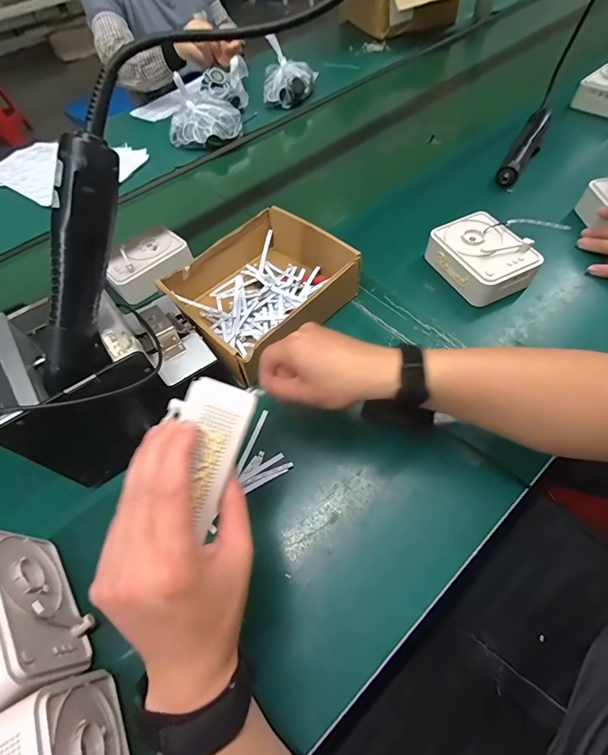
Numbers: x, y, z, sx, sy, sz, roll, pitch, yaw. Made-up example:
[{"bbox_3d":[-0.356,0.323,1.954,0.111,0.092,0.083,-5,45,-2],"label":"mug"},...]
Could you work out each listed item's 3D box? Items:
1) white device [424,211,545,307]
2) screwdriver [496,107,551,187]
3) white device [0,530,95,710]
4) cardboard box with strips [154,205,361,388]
[{"bbox_3d":[0.247,-0.166,0.496,0.101,0.051,0.132,-29,61,-13],"label":"white device"},{"bbox_3d":[0.392,-0.405,0.622,0.042,0.045,0.200,27,64,20],"label":"screwdriver"},{"bbox_3d":[-0.230,0.190,0.283,0.053,0.092,0.125,-38,63,-18],"label":"white device"},{"bbox_3d":[-0.060,-0.121,0.474,0.178,0.067,0.212,38,68,21],"label":"cardboard box with strips"}]

